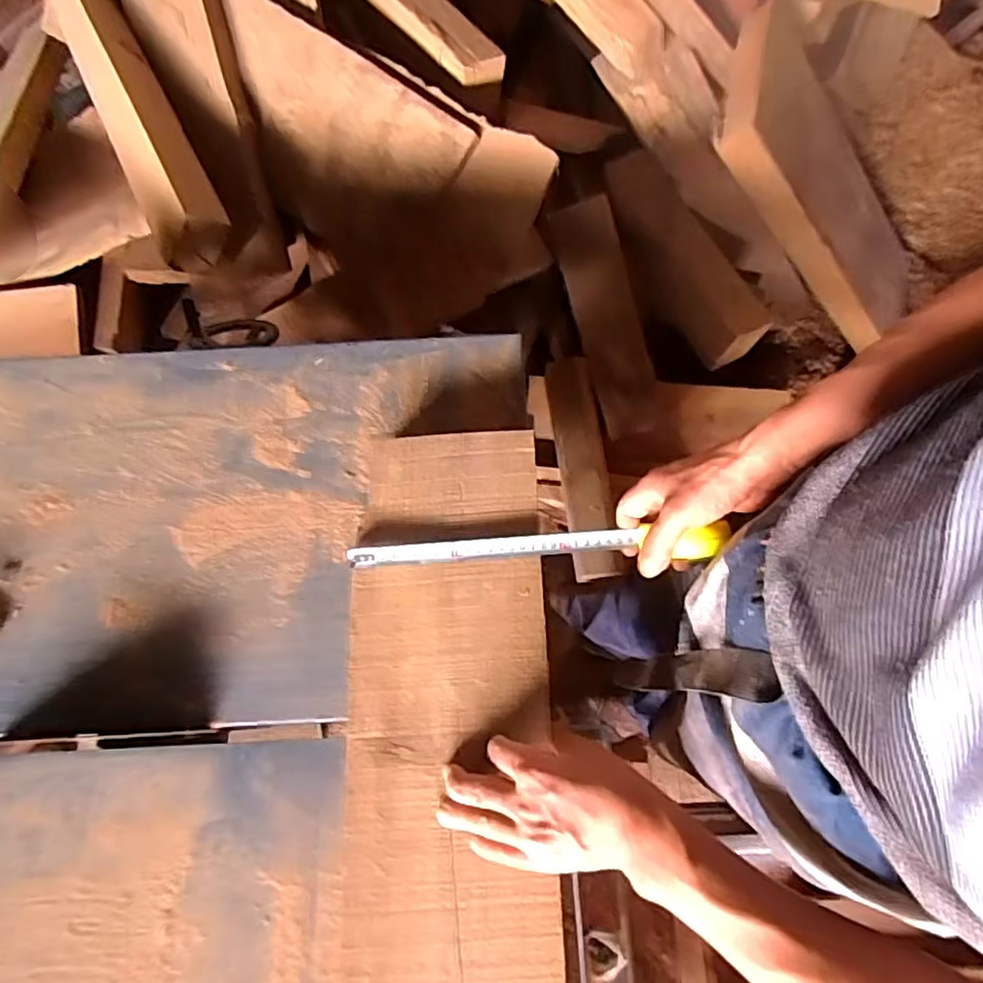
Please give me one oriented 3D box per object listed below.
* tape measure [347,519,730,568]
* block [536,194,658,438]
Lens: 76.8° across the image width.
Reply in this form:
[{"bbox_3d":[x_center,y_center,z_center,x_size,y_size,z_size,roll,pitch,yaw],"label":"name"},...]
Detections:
[{"bbox_3d":[0.035,0.049,0.555,0.326,0.053,0.035,-3,70,10],"label":"tape measure"},{"bbox_3d":[0.230,-0.342,1.244,0.134,0.050,0.456,-20,101,-5],"label":"block"}]

